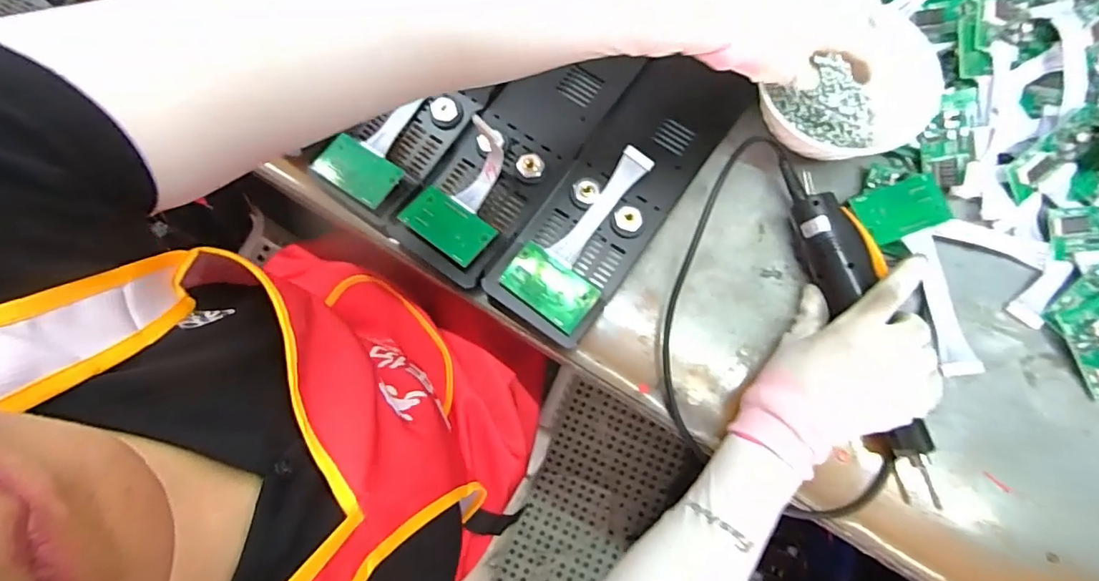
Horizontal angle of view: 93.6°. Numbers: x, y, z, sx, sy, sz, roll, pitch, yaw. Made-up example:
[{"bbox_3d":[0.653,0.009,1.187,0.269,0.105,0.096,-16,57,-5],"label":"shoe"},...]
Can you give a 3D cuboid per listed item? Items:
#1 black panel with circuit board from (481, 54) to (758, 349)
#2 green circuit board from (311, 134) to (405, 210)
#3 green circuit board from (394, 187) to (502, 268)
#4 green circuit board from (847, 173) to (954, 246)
[{"bbox_3d":[0.059,-0.085,0.448,0.096,0.027,0.272,34,80,9],"label":"black panel with circuit board"},{"bbox_3d":[-0.170,-0.107,0.459,0.073,0.005,0.043,33,78,11],"label":"green circuit board"},{"bbox_3d":[-0.086,-0.056,0.441,0.073,0.009,0.042,36,81,9],"label":"green circuit board"},{"bbox_3d":[0.291,-0.066,0.426,0.075,0.006,0.044,-20,84,-2],"label":"green circuit board"}]

